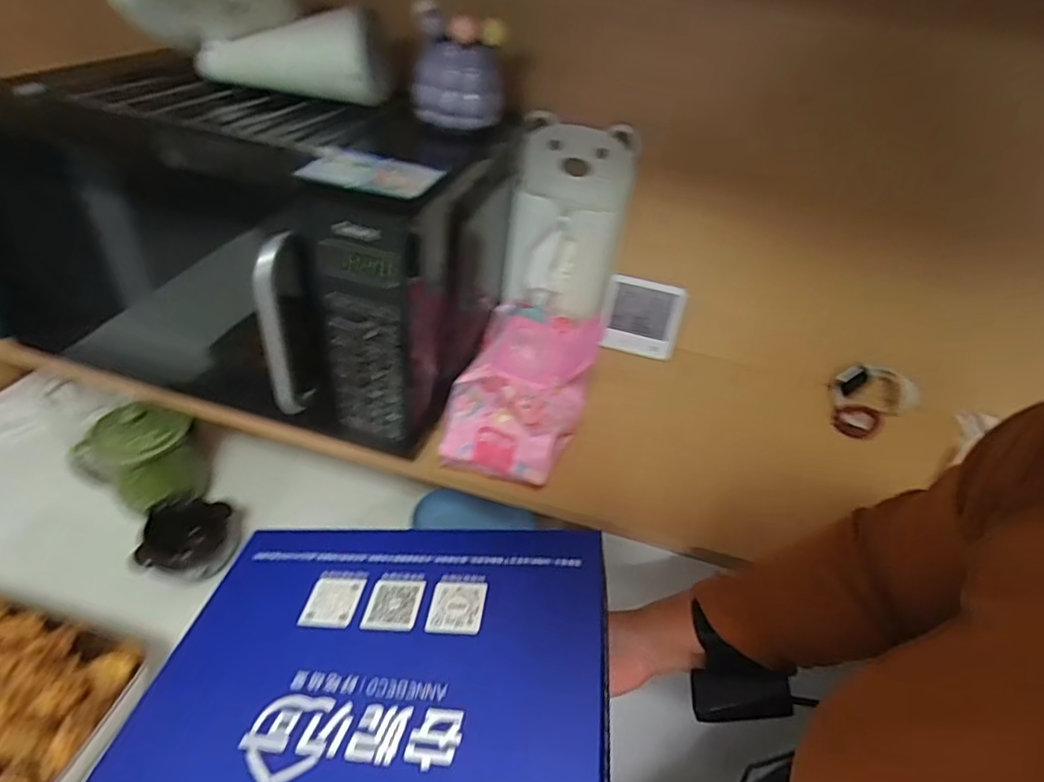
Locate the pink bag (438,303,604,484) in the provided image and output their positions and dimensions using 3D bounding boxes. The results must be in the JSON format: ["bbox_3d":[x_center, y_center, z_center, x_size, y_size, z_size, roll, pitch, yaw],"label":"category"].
[{"bbox_3d":[0.005,-0.016,0.608,0.131,0.079,0.232,14,38,7],"label":"pink bag"}]

